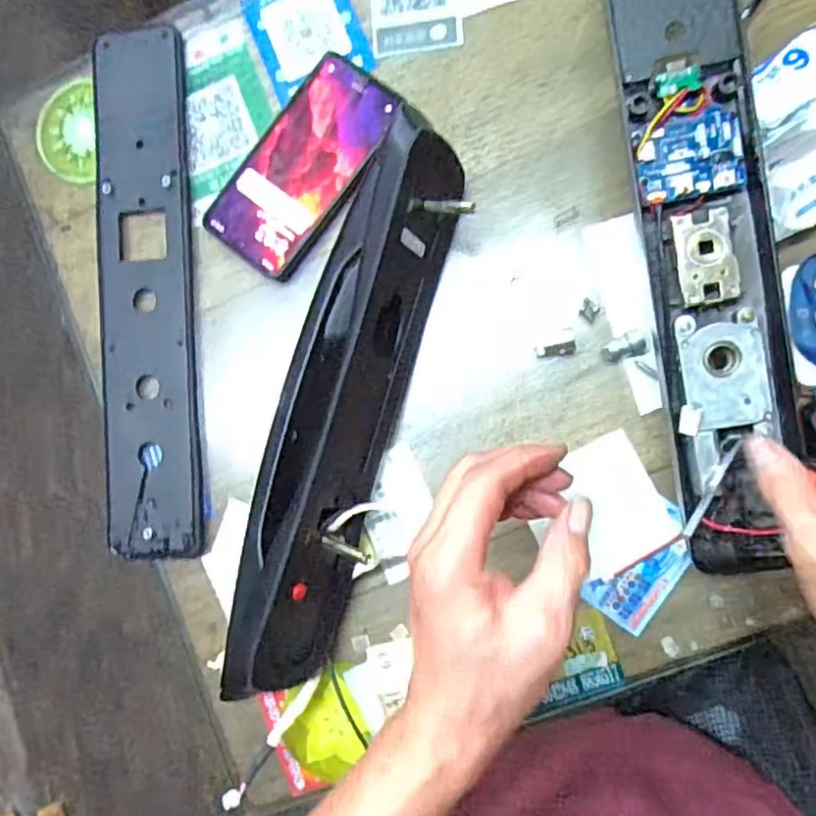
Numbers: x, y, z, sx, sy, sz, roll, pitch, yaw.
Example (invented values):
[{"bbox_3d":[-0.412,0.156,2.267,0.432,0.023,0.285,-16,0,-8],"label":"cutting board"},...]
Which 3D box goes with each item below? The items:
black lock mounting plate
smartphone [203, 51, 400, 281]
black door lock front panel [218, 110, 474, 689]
[{"bbox_3d":[-0.203,-0.096,0.503,0.074,0.011,0.412,-5,85,8],"label":"black lock mounting plate"},{"bbox_3d":[-0.075,-0.178,0.476,0.081,0.008,0.160,36,91,11],"label":"smartphone"},{"bbox_3d":[-0.046,-0.009,0.436,0.087,0.081,0.381,17,88,9],"label":"black door lock front panel"}]

